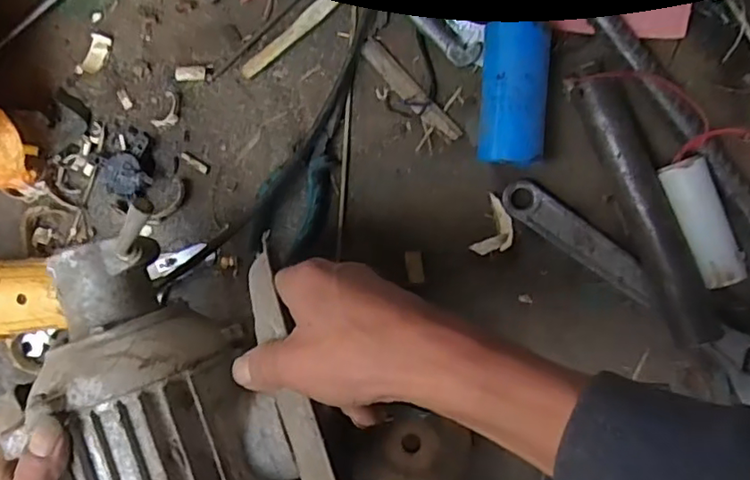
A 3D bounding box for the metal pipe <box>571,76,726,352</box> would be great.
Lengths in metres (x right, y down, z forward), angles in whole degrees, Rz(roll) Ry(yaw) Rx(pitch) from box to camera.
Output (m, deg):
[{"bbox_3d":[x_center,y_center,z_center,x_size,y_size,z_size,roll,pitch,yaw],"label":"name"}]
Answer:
[{"bbox_3d":[0.206,-0.026,0.453,0.037,0.035,0.212,-21,91,7],"label":"metal pipe"}]

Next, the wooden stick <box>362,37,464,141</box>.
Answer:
[{"bbox_3d":[0.028,-0.120,0.483,0.017,0.010,0.107,-42,88,7],"label":"wooden stick"}]

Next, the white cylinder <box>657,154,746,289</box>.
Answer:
[{"bbox_3d":[0.244,-0.014,0.450,0.033,0.031,0.096,-23,90,7],"label":"white cylinder"}]

